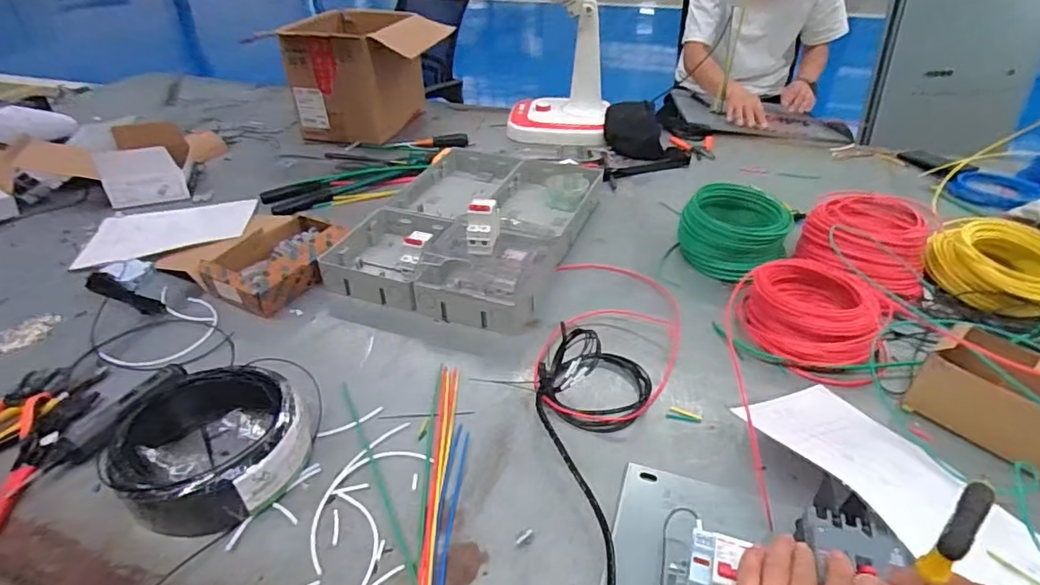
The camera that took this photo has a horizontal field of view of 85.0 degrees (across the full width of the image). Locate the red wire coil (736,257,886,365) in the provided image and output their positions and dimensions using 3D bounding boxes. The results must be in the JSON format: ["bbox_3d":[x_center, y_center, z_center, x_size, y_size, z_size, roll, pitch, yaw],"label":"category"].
[{"bbox_3d":[0.422,0.027,0.834,0.174,0.075,0.160,0,36,0],"label":"red wire coil"}]

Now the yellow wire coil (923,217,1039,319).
[{"bbox_3d":[0.754,-0.041,0.892,0.163,0.084,0.185,-23,42,-28],"label":"yellow wire coil"}]

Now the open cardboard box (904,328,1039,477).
[{"bbox_3d":[0.608,0.138,0.659,0.129,0.102,0.227,-27,44,-32],"label":"open cardboard box"}]

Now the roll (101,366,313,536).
[{"bbox_3d":[-0.343,0.170,0.639,0.182,0.068,0.186,0,36,0],"label":"roll"}]

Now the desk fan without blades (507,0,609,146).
[{"bbox_3d":[0.097,-0.594,1.388,0.247,0.439,0.168,3,36,3],"label":"desk fan without blades"}]

